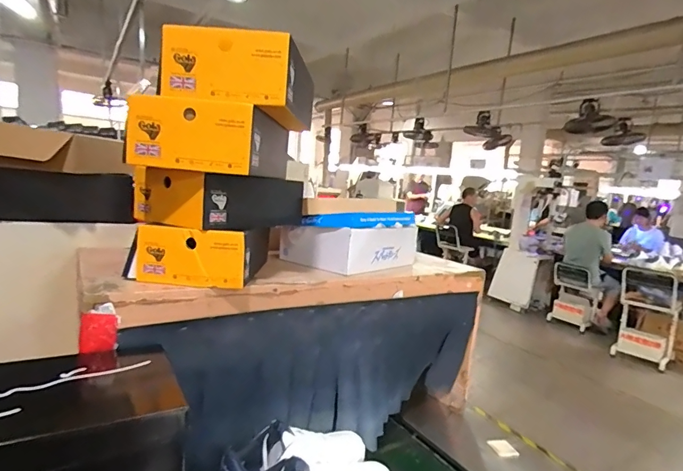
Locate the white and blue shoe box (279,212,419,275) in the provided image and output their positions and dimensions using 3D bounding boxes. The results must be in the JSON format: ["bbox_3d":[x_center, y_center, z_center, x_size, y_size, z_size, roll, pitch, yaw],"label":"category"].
[{"bbox_3d":[0.032,0.003,1.148,0.226,0.137,0.335,13,11,41],"label":"white and blue shoe box"}]

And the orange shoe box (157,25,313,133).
[{"bbox_3d":[-0.193,-0.310,0.867,0.229,0.111,0.338,6,9,2],"label":"orange shoe box"}]

